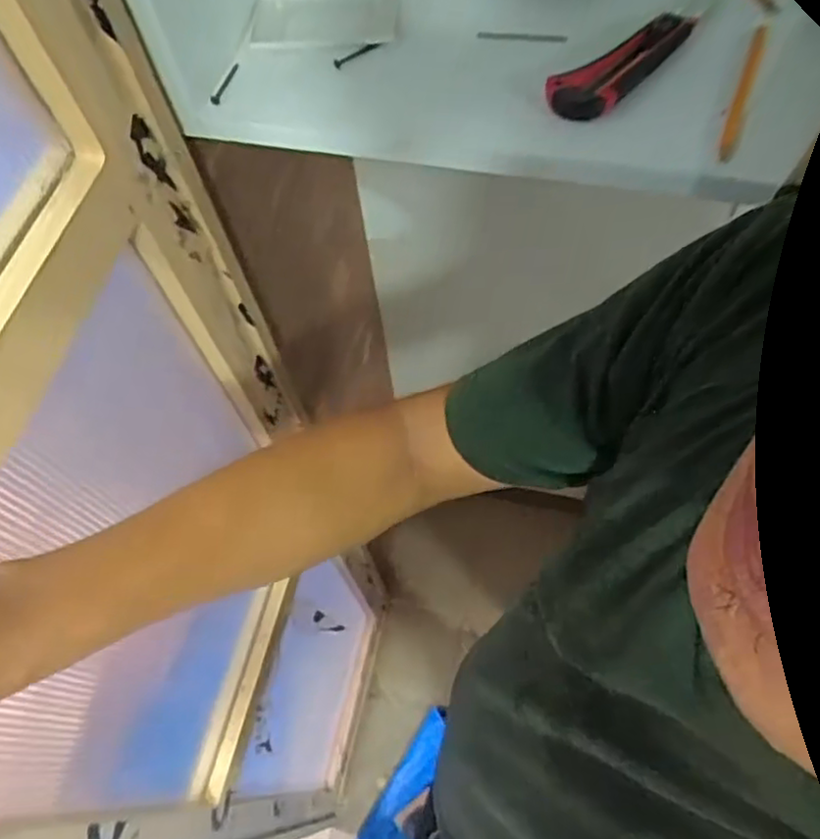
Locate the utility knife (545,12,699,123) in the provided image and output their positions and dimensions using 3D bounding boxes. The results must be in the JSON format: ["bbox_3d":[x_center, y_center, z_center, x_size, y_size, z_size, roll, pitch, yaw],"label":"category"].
[{"bbox_3d":[0.150,-0.253,0.470,0.041,0.016,0.129,40,71,21],"label":"utility knife"}]

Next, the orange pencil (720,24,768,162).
[{"bbox_3d":[0.228,-0.224,0.453,0.009,0.012,0.134,19,65,13],"label":"orange pencil"}]

